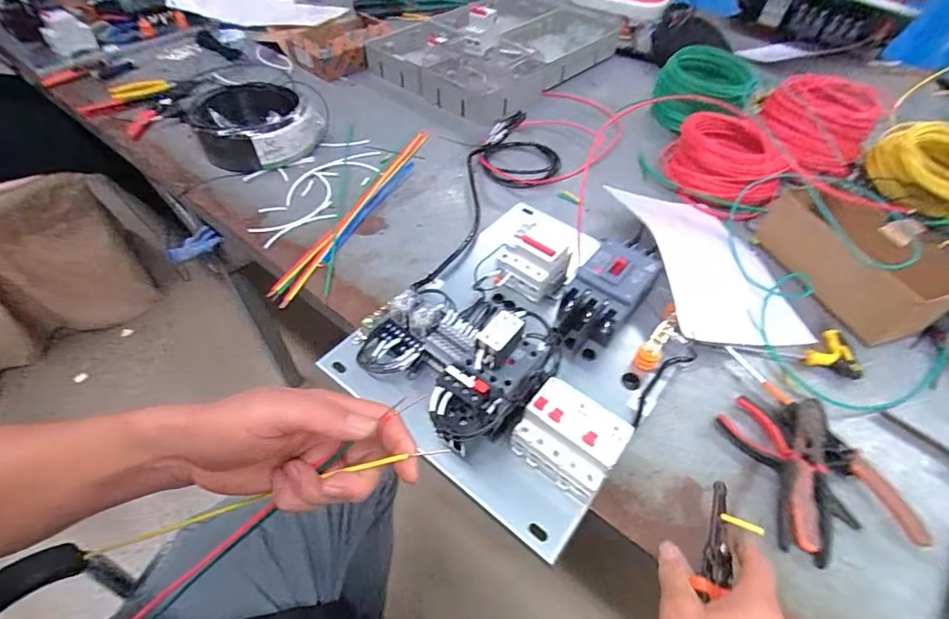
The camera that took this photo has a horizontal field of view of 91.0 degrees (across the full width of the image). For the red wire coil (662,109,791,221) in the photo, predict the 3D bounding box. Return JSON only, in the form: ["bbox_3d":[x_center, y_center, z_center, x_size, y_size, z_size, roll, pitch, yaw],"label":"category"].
[{"bbox_3d":[0.422,-0.254,0.799,0.196,0.077,0.177,28,54,19],"label":"red wire coil"}]

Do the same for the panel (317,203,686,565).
[{"bbox_3d":[0.070,-0.005,0.528,0.326,0.142,0.386,35,57,24],"label":"panel"}]

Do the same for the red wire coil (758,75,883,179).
[{"bbox_3d":[0.625,-0.348,0.854,0.180,0.077,0.214,32,56,22],"label":"red wire coil"}]

